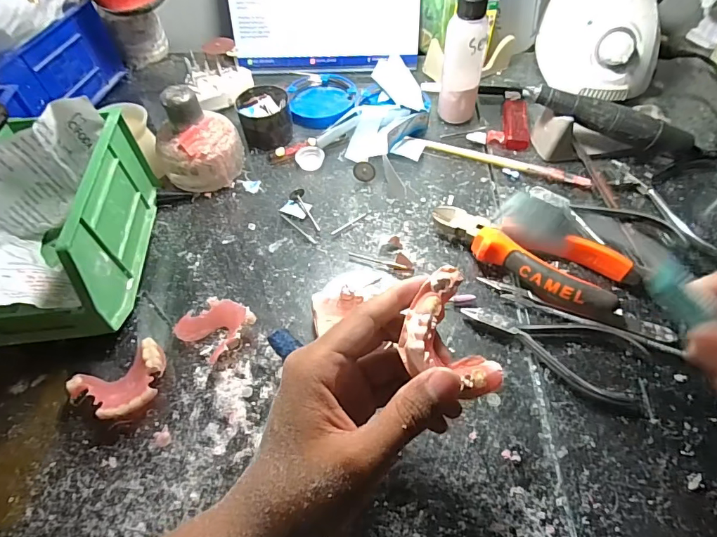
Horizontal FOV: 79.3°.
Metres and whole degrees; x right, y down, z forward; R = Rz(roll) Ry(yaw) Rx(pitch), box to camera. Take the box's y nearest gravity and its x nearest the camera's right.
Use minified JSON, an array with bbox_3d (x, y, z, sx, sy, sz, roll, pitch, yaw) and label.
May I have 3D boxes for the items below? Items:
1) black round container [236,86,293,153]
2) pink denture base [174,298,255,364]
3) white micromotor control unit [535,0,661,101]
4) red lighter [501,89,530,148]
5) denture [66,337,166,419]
[{"bbox_3d":[-0.093,-0.151,0.438,0.051,0.036,0.062,-14,56,-7],"label":"black round container"},{"bbox_3d":[-0.104,0.043,0.320,0.045,0.016,0.042,27,61,20],"label":"pink denture base"},{"bbox_3d":[0.260,-0.255,0.470,0.099,0.077,0.136,2,56,5],"label":"white micromotor control unit"},{"bbox_3d":[0.163,-0.155,0.450,0.026,0.013,0.084,6,56,7],"label":"red lighter"},{"bbox_3d":[-0.159,0.078,0.294,0.057,0.019,0.043,-33,60,-18],"label":"denture"}]

